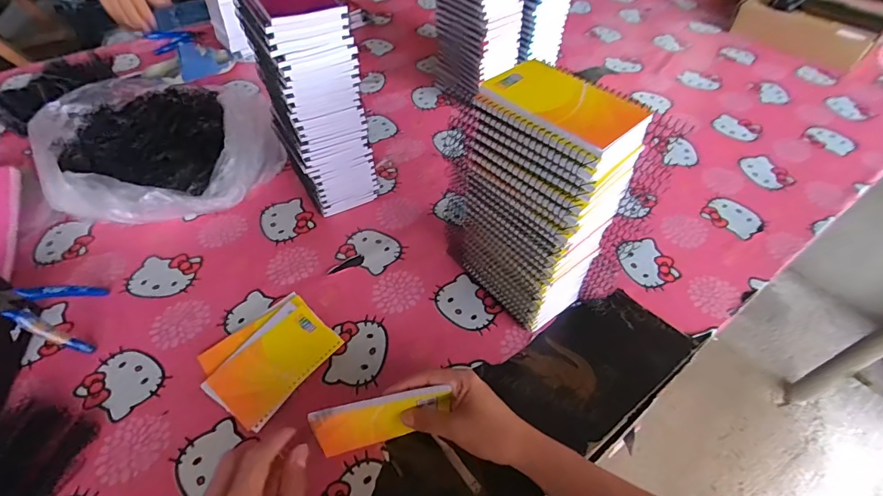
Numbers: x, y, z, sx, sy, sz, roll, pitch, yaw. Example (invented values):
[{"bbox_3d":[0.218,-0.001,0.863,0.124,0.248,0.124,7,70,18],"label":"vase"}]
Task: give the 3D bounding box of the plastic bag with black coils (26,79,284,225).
[{"bbox_3d":[-0.438,-0.179,0.696,0.313,0.098,0.348,-24,53,-19],"label":"plastic bag with black coils"}]

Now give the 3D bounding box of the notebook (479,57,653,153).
[{"bbox_3d":[0.102,-0.128,0.380,0.072,0.013,0.129,-37,60,-27],"label":"notebook"}]

